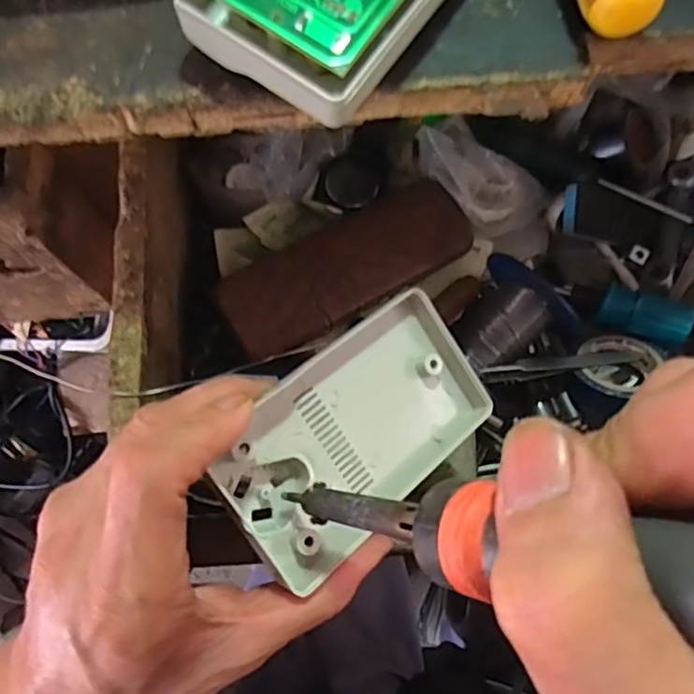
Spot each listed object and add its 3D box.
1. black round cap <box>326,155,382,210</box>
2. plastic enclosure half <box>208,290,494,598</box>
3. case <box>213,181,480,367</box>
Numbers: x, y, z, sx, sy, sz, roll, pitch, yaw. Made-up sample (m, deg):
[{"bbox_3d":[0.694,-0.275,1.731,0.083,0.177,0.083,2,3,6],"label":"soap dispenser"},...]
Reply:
[{"bbox_3d":[0.005,-0.103,0.384,0.032,0.014,0.031,1,75,-2],"label":"black round cap"},{"bbox_3d":[0.005,0.033,0.251,0.119,0.019,0.068,-37,97,-27],"label":"plastic enclosure half"},{"bbox_3d":[0.001,-0.046,0.344,0.145,0.022,0.056,-32,79,-10],"label":"case"}]

